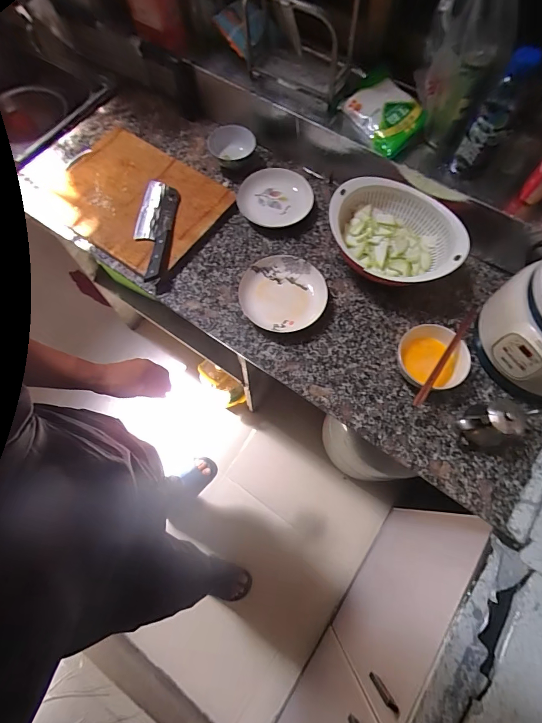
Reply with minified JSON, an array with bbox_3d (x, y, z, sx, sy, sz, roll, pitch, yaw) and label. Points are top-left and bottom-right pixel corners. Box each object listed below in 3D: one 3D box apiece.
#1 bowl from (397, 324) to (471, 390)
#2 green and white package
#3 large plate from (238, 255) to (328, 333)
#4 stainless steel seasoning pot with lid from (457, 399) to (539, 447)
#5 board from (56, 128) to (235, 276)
[{"bbox_3d":[0.310,-0.005,0.714,0.110,0.068,0.126,-21,71,-8],"label":"bowl"},{"bbox_3d":[0.248,-0.542,0.802,0.179,0.062,0.148,41,74,13],"label":"green and white package"},{"bbox_3d":[0.025,-0.144,0.781,0.180,0.036,0.164,0,70,-1],"label":"large plate"},{"bbox_3d":[0.379,0.117,0.645,0.088,0.110,0.081,-33,74,-12],"label":"stainless steel seasoning pot with lid"},{"bbox_3d":[-0.316,-0.376,0.860,0.385,0.029,0.285,34,73,11],"label":"board"}]

